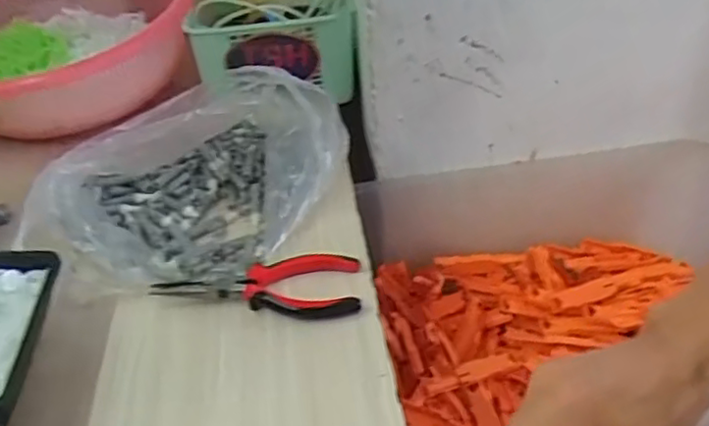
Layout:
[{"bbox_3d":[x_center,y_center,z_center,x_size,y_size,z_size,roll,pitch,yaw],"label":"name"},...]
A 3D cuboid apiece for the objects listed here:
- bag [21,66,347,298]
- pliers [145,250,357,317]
[{"bbox_3d":[-0.138,-0.037,0.564,0.180,0.088,0.263,20,43,29],"label":"bag"},{"bbox_3d":[-0.075,0.056,0.504,0.156,0.013,0.061,-3,37,3],"label":"pliers"}]

